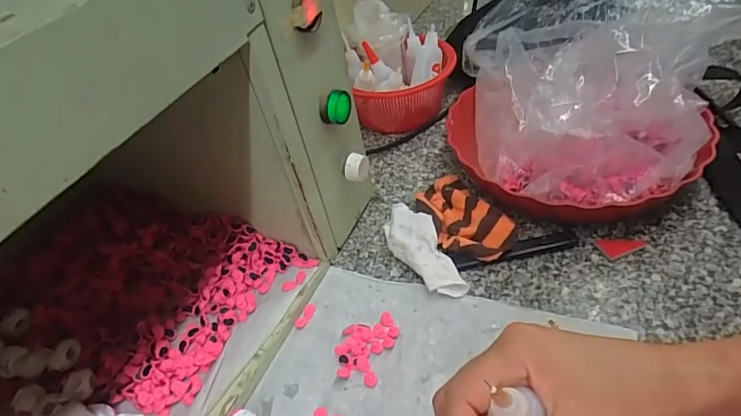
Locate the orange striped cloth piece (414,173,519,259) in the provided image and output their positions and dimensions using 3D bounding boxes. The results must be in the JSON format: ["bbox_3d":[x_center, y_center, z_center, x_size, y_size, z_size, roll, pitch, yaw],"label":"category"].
[{"bbox_3d":[0.087,0.009,0.452,0.063,0.025,0.113,-23,44,-12],"label":"orange striped cloth piece"}]

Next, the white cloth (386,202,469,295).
[{"bbox_3d":[0.044,0.037,0.435,0.040,0.029,0.114,-21,44,-10],"label":"white cloth"}]

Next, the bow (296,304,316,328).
[{"bbox_3d":[-0.056,0.093,0.409,0.009,0.005,0.025,18,50,28],"label":"bow"}]

